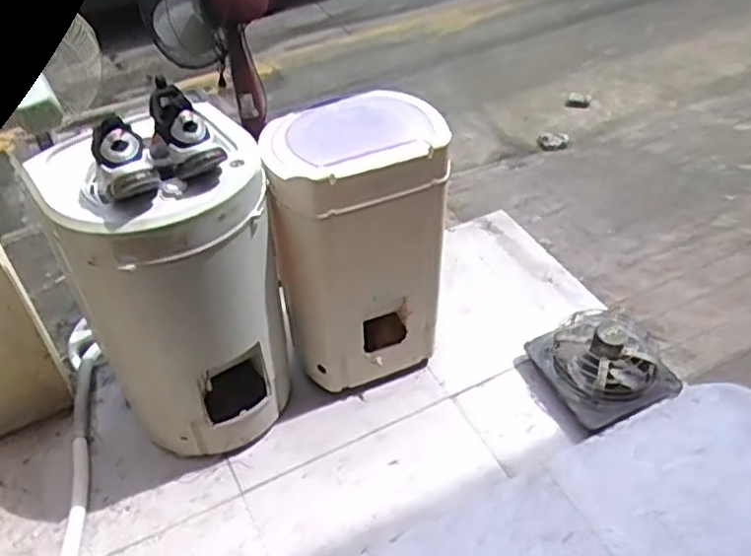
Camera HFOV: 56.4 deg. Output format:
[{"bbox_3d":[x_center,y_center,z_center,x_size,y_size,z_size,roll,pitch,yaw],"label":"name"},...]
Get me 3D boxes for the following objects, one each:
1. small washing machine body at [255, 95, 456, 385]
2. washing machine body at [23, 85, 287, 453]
[{"bbox_3d":[-0.046,-0.085,1.806,0.400,0.704,0.362,-10,46,-9],"label":"small washing machine body"},{"bbox_3d":[-0.456,0.013,1.597,0.466,0.849,0.355,-11,47,-10],"label":"washing machine body"}]

